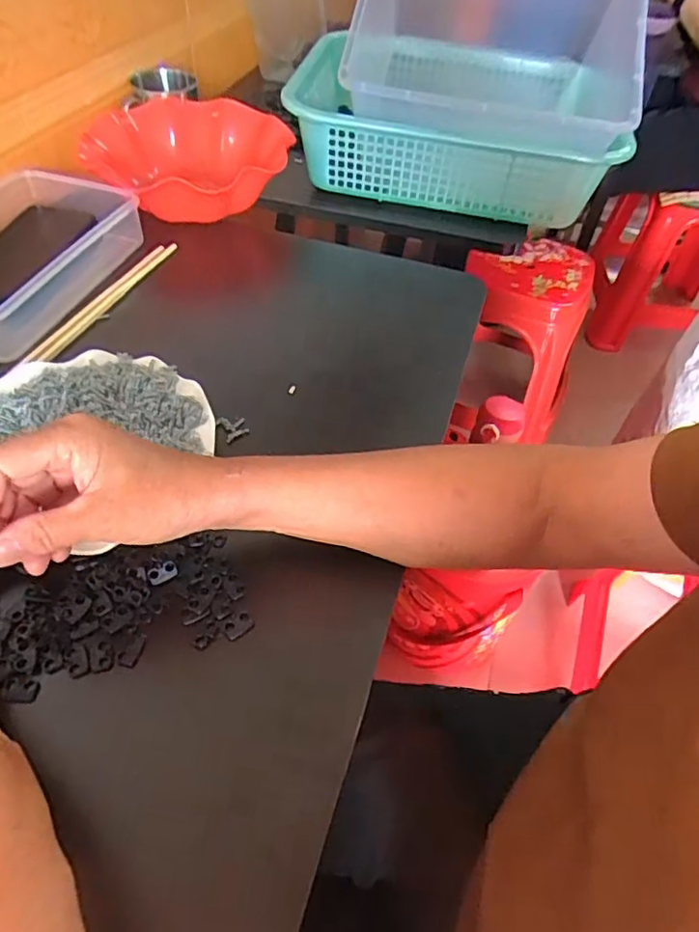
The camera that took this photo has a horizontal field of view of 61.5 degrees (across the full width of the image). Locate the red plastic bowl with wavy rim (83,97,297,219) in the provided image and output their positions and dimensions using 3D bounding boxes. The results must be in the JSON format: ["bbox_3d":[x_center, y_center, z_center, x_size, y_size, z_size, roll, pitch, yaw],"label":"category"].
[{"bbox_3d":[-0.188,-0.351,0.695,0.215,0.085,0.238,-16,53,-17],"label":"red plastic bowl with wavy rim"}]

